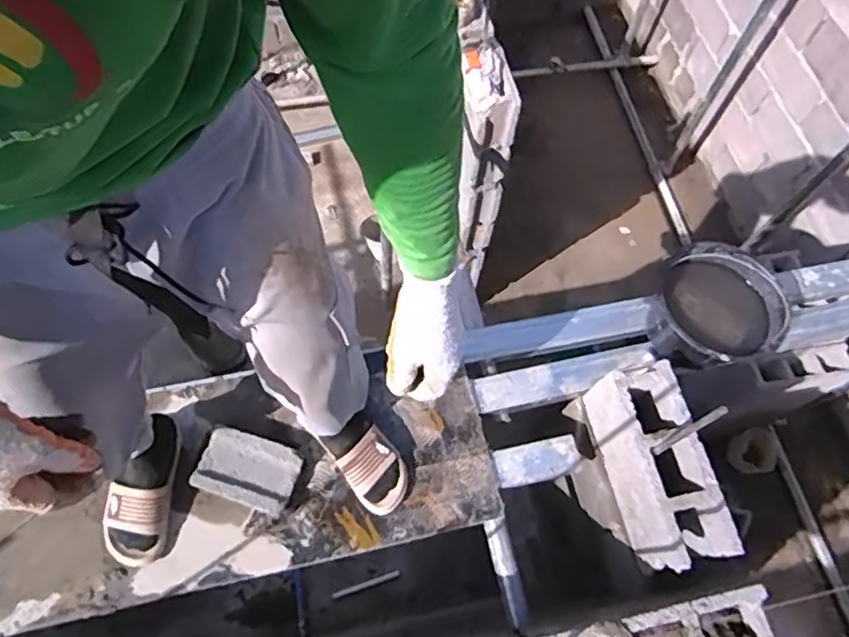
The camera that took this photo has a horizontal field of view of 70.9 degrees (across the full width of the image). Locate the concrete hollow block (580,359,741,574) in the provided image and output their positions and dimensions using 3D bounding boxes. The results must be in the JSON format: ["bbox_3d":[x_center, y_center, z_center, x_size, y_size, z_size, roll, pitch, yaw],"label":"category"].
[{"bbox_3d":[0.445,0.283,1.166,0.140,0.191,0.370,-12,67,-7],"label":"concrete hollow block"}]

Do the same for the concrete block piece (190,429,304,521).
[{"bbox_3d":[-0.346,0.300,1.172,0.189,0.046,0.131,20,67,7],"label":"concrete block piece"}]

